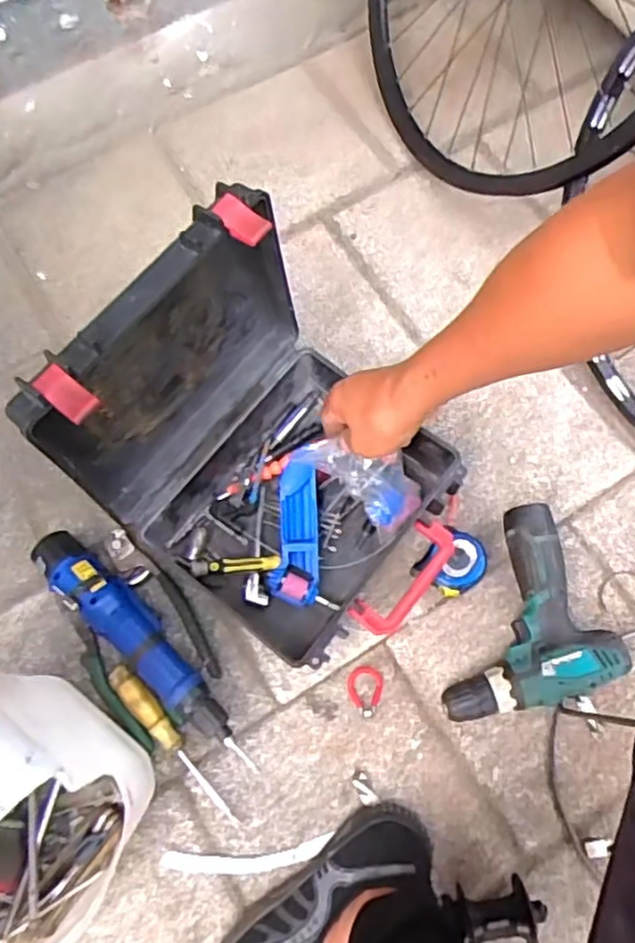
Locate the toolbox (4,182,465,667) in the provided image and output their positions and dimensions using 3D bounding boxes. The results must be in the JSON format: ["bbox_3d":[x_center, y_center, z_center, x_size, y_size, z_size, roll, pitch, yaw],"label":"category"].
[{"bbox_3d":[-0.032,-0.024,0.649,0.285,0.302,0.283,36,74,13],"label":"toolbox"}]

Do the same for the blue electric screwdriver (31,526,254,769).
[{"bbox_3d":[-0.173,0.179,0.709,0.310,0.053,0.055,42,76,14],"label":"blue electric screwdriver"}]

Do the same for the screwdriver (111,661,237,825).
[{"bbox_3d":[-0.142,0.272,0.701,0.189,0.029,0.024,43,76,14],"label":"screwdriver"}]

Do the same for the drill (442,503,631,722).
[{"bbox_3d":[0.194,0.155,0.728,0.182,0.057,0.189,-22,71,-7],"label":"drill"}]

